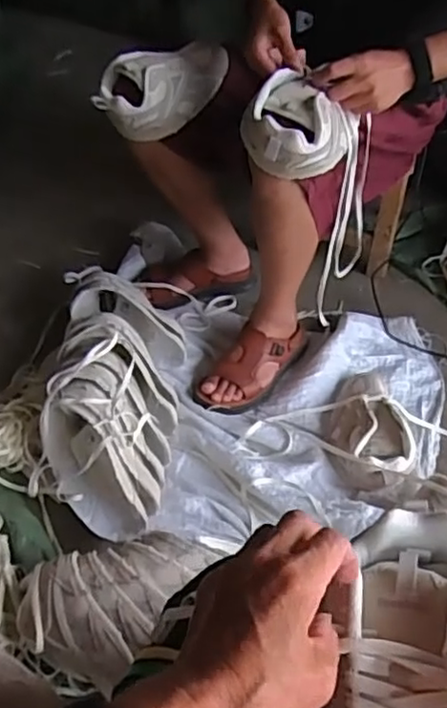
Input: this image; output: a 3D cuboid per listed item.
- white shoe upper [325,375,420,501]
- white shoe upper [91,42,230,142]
[{"bbox_3d":[0.275,0.138,1.201,0.157,0.109,0.275,4,47,3],"label":"white shoe upper"},{"bbox_3d":[-0.105,-0.480,1.160,0.273,0.117,0.123,-20,50,-18],"label":"white shoe upper"}]

